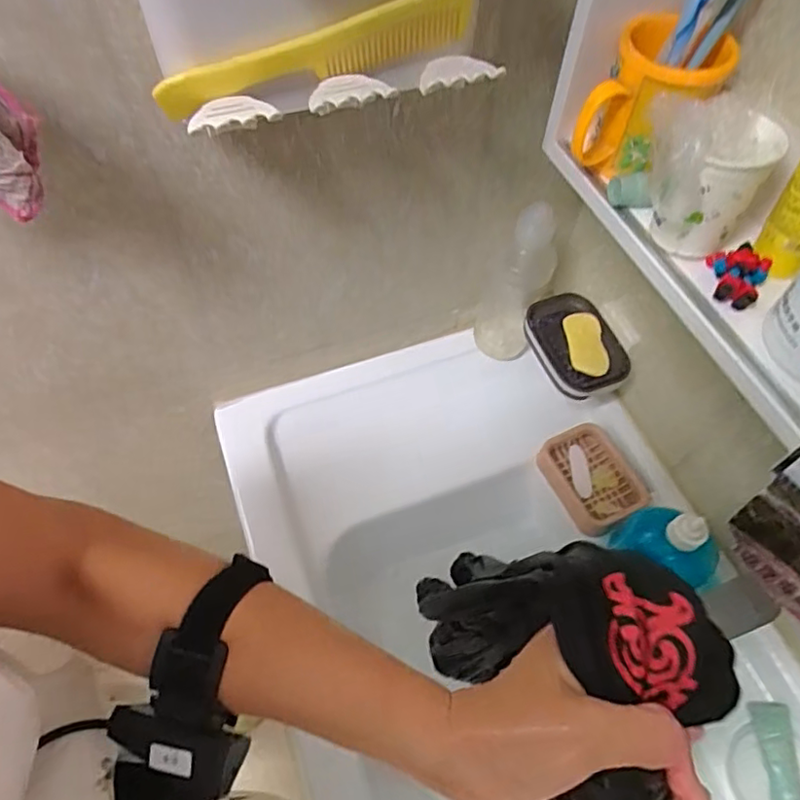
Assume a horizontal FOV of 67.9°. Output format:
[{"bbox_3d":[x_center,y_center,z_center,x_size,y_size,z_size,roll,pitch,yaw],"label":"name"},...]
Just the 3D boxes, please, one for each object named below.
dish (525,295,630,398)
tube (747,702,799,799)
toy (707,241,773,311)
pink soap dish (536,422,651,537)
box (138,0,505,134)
[{"bbox_3d":[0.205,-0.065,0.695,0.089,0.030,0.132,-21,61,-14],"label":"dish"},{"bbox_3d":[0.365,0.347,0.564,0.031,0.023,0.105,2,58,0],"label":"tube"},{"bbox_3d":[0.238,-0.090,0.421,0.040,0.016,0.048,31,62,17],"label":"toy"},{"bbox_3d":[0.230,0.093,0.708,0.090,0.028,0.120,-18,60,-12],"label":"pink soap dish"},{"bbox_3d":[-0.047,-0.259,0.390,0.229,0.106,0.099,-15,59,-10],"label":"box"}]

